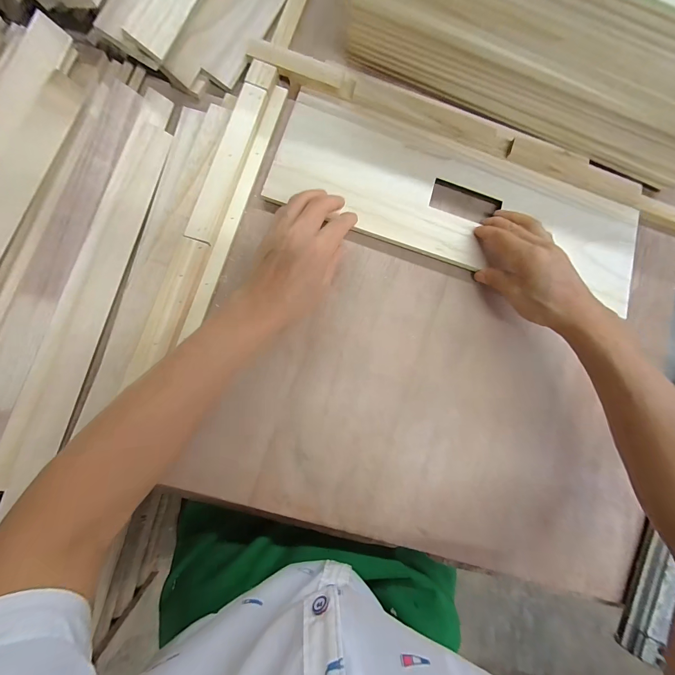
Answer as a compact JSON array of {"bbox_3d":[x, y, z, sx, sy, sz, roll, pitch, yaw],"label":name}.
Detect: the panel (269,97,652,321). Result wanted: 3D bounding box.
[{"bbox_3d":[0.153,-0.160,0.363,0.449,0.017,0.145,14,83,-4],"label":"panel"}]

